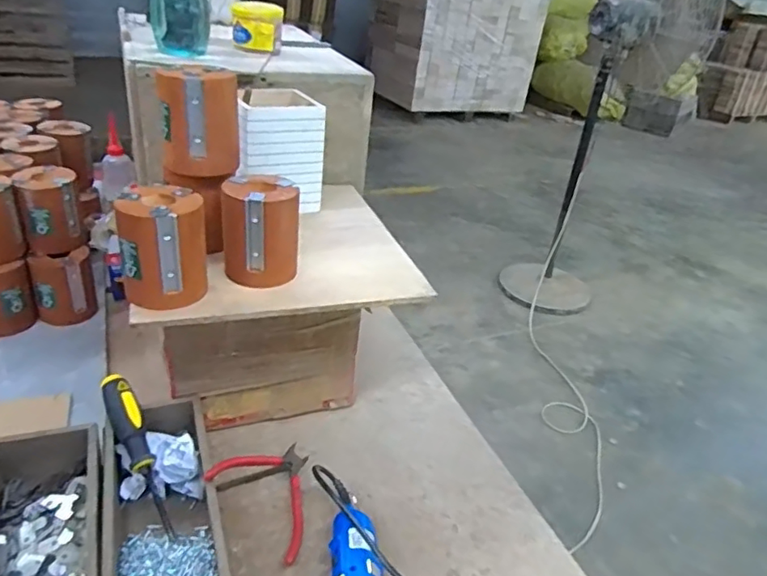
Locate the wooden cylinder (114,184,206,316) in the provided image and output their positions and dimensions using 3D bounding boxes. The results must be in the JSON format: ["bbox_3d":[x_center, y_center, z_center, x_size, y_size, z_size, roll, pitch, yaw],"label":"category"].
[{"bbox_3d":[-0.216,-0.040,0.562,0.081,0.098,0.074,-5,33,-21],"label":"wooden cylinder"}]

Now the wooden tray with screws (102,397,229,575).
[{"bbox_3d":[-0.212,0.228,0.549,0.100,0.069,0.279,-8,33,-21],"label":"wooden tray with screws"}]

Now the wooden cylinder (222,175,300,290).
[{"bbox_3d":[-0.132,-0.062,0.618,0.081,0.099,0.069,0,31,-13],"label":"wooden cylinder"}]

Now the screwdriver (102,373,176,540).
[{"bbox_3d":[-0.255,0.172,0.598,0.030,0.025,0.180,-18,69,-33],"label":"screwdriver"}]

